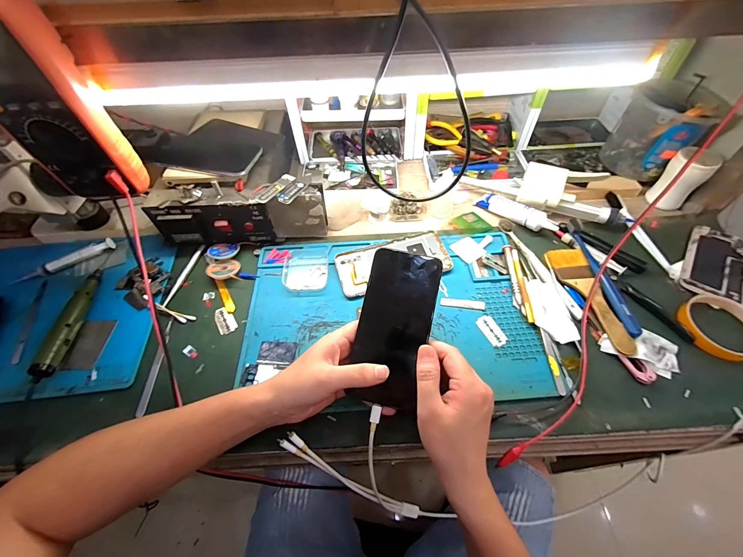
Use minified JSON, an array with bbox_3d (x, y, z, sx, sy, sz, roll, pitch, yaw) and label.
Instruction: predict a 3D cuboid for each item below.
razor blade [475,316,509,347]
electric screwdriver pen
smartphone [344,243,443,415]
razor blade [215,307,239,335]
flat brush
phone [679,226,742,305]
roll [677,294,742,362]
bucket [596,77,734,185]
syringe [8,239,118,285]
[{"bbox_3d":[0.153,0.066,0.399,0.023,0.004,0.043,-23,57,-14],"label":"razor blade"},{"bbox_3d":[-0.388,0.052,0.402,0.025,0.026,0.159,-8,55,-4],"label":"electric screwdriver pen"},{"bbox_3d":[0.023,0.051,0.334,0.073,0.005,0.160,15,86,4],"label":"smartphone"},{"bbox_3d":[-0.196,0.057,0.422,0.024,0.004,0.041,-26,59,-26],"label":"razor blade"},{"bbox_3d":[0.283,0.022,0.416,0.052,0.009,0.162,-3,54,0],"label":"flat brush"},{"bbox_3d":[0.489,-0.023,0.447,0.071,0.015,0.152,30,61,21],"label":"phone"},{"bbox_3d":[0.426,0.059,0.383,0.077,0.019,0.081,-1,54,1],"label":"roll"},{"bbox_3d":[0.463,-0.239,0.517,0.110,0.113,0.108,-1,54,1],"label":"bucket"},{"bbox_3d":[-0.458,-0.026,0.470,0.135,0.013,0.015,-26,58,-16],"label":"syringe"}]

